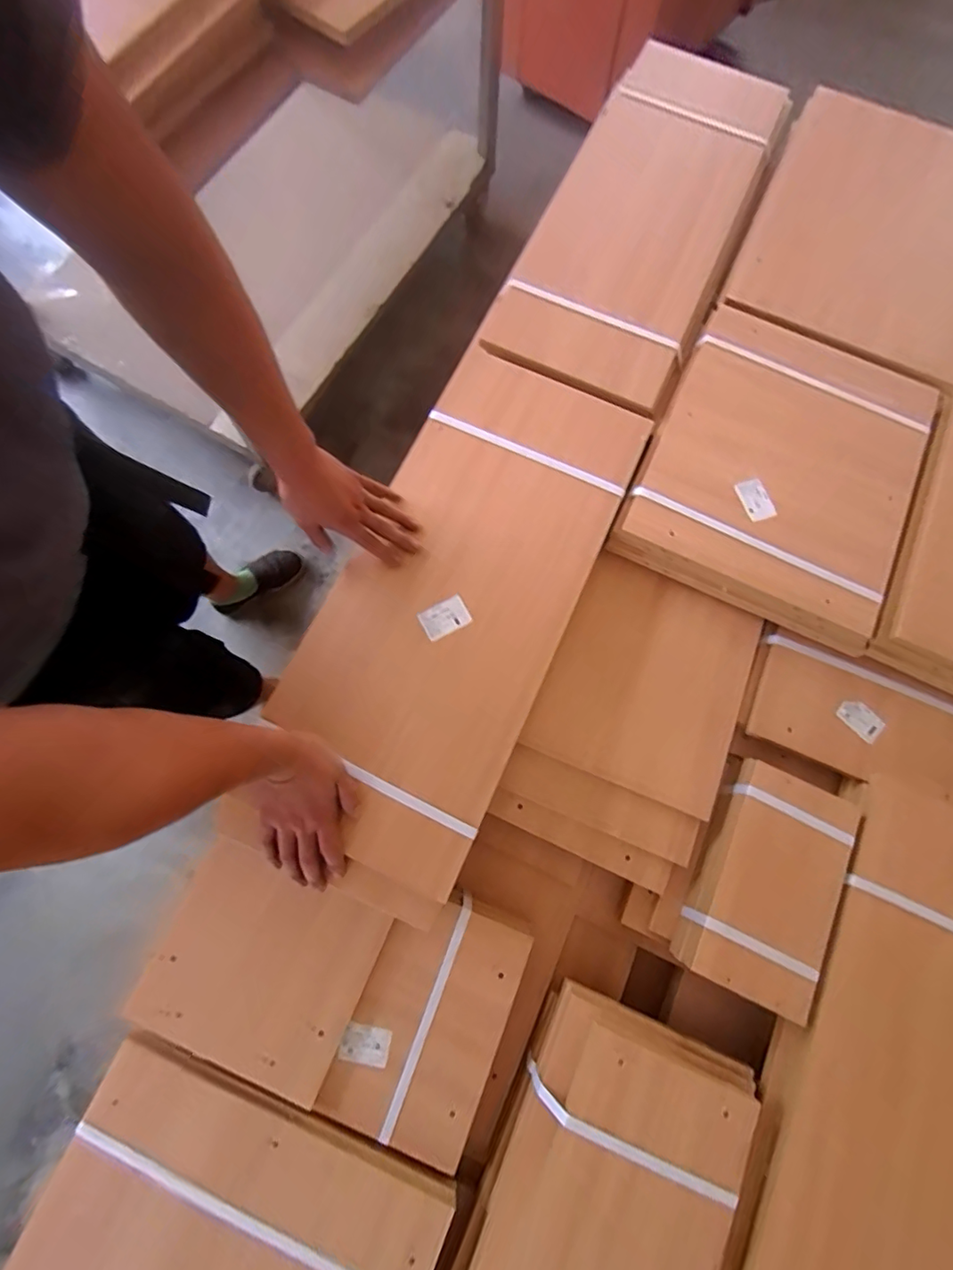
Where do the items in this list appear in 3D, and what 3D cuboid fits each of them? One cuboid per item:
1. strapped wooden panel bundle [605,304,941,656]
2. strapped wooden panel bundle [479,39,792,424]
[{"bbox_3d":[0.434,-0.247,0.754,0.356,0.057,0.439,25,76,3],"label":"strapped wooden panel bundle"},{"bbox_3d":[0.269,-0.673,0.873,0.298,0.052,0.747,24,76,3],"label":"strapped wooden panel bundle"}]

